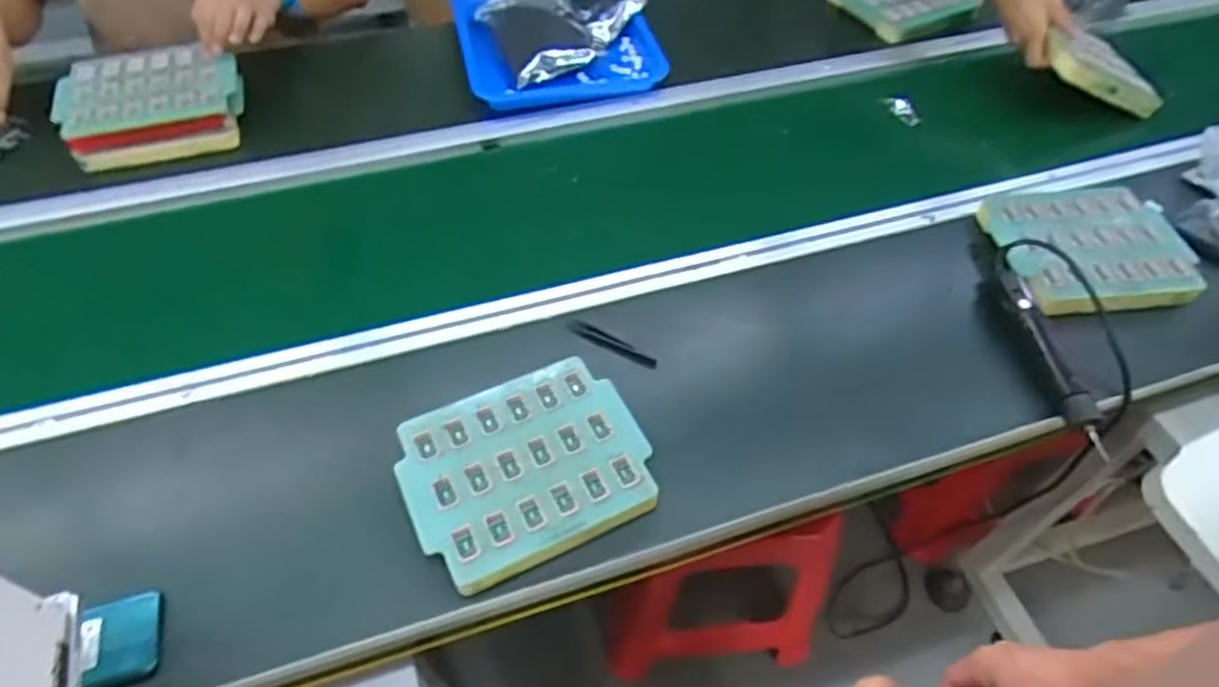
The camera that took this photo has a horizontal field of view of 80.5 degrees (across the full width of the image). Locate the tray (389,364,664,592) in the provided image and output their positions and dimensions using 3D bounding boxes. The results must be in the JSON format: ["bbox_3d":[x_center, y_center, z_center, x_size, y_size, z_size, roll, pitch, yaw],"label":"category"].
[{"bbox_3d":[-0.079,0.123,0.704,0.224,0.047,0.175,-21,54,-16],"label":"tray"}]

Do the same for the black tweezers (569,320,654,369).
[{"bbox_3d":[0.002,-0.001,0.813,0.110,0.013,0.018,26,56,20],"label":"black tweezers"}]

